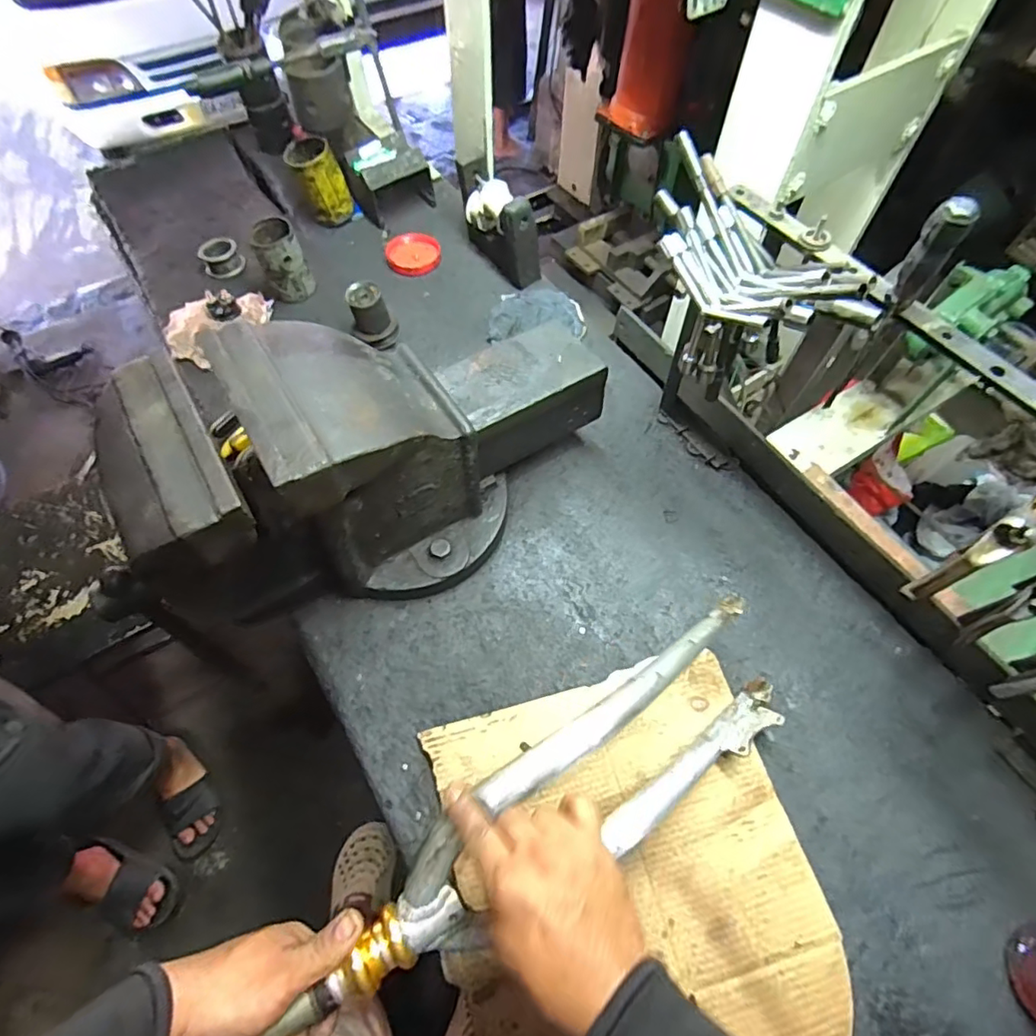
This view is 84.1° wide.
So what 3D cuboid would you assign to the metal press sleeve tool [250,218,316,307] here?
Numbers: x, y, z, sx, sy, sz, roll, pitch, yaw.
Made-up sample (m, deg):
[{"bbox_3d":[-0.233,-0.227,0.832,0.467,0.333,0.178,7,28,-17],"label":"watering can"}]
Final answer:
[{"bbox_3d":[-0.367,-0.398,0.903,0.069,0.109,0.060,-23,63,-13],"label":"metal press sleeve tool"}]

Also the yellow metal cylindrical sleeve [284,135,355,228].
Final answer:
[{"bbox_3d":[-0.335,-0.570,0.987,0.082,0.134,0.077,0,60,0],"label":"yellow metal cylindrical sleeve"}]

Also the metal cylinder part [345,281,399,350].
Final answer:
[{"bbox_3d":[-0.218,-0.302,0.861,0.066,0.078,0.062,-13,61,-8],"label":"metal cylinder part"}]

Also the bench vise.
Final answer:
[{"bbox_3d":[-0.141,-0.065,0.596,0.536,0.250,0.206,-21,63,-12],"label":"bench vise"}]

